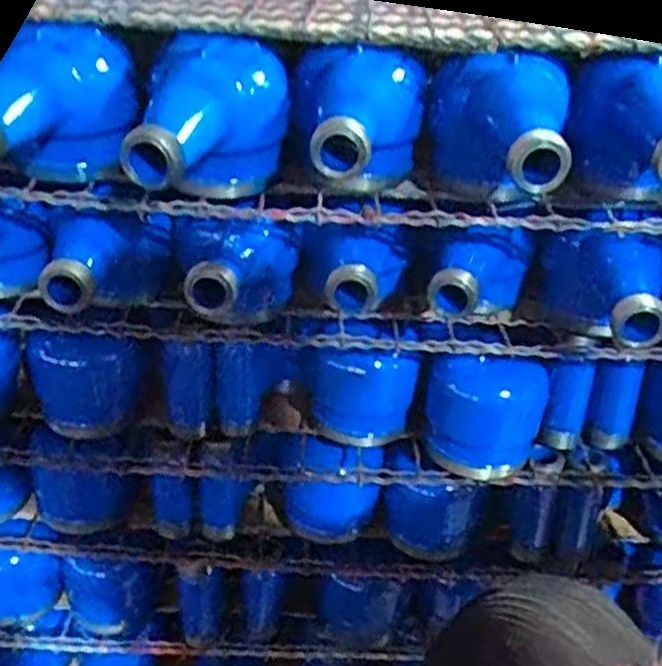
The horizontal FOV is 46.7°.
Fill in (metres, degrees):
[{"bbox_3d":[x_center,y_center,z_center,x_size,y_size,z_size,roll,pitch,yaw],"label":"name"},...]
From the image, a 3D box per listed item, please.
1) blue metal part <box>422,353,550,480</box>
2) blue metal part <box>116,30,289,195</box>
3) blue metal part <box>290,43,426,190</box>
[{"bbox_3d":[0.117,0.047,0.568,0.080,0.087,0.081,15,32,21],"label":"blue metal part"},{"bbox_3d":[-0.065,-0.113,0.423,0.077,0.094,0.099,3,30,0],"label":"blue metal part"},{"bbox_3d":[0.016,-0.114,0.436,0.080,0.084,0.094,3,30,0],"label":"blue metal part"}]

